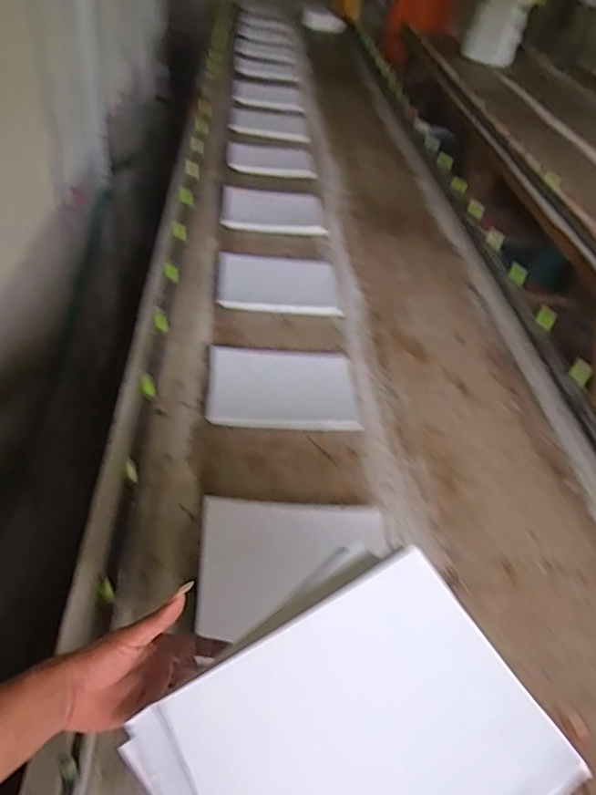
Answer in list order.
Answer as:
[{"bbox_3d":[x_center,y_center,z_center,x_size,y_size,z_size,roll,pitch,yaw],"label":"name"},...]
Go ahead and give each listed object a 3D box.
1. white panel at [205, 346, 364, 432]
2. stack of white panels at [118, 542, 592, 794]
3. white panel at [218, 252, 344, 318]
[{"bbox_3d":[-0.031,-0.020,1.066,0.282,0.030,0.222,2,43,-9],"label":"white panel"},{"bbox_3d":[0.038,0.281,0.456,0.295,0.019,0.239,-29,58,-16],"label":"stack of white panels"},{"bbox_3d":[-0.045,-0.279,1.326,0.281,0.026,0.247,2,43,-9],"label":"white panel"}]

